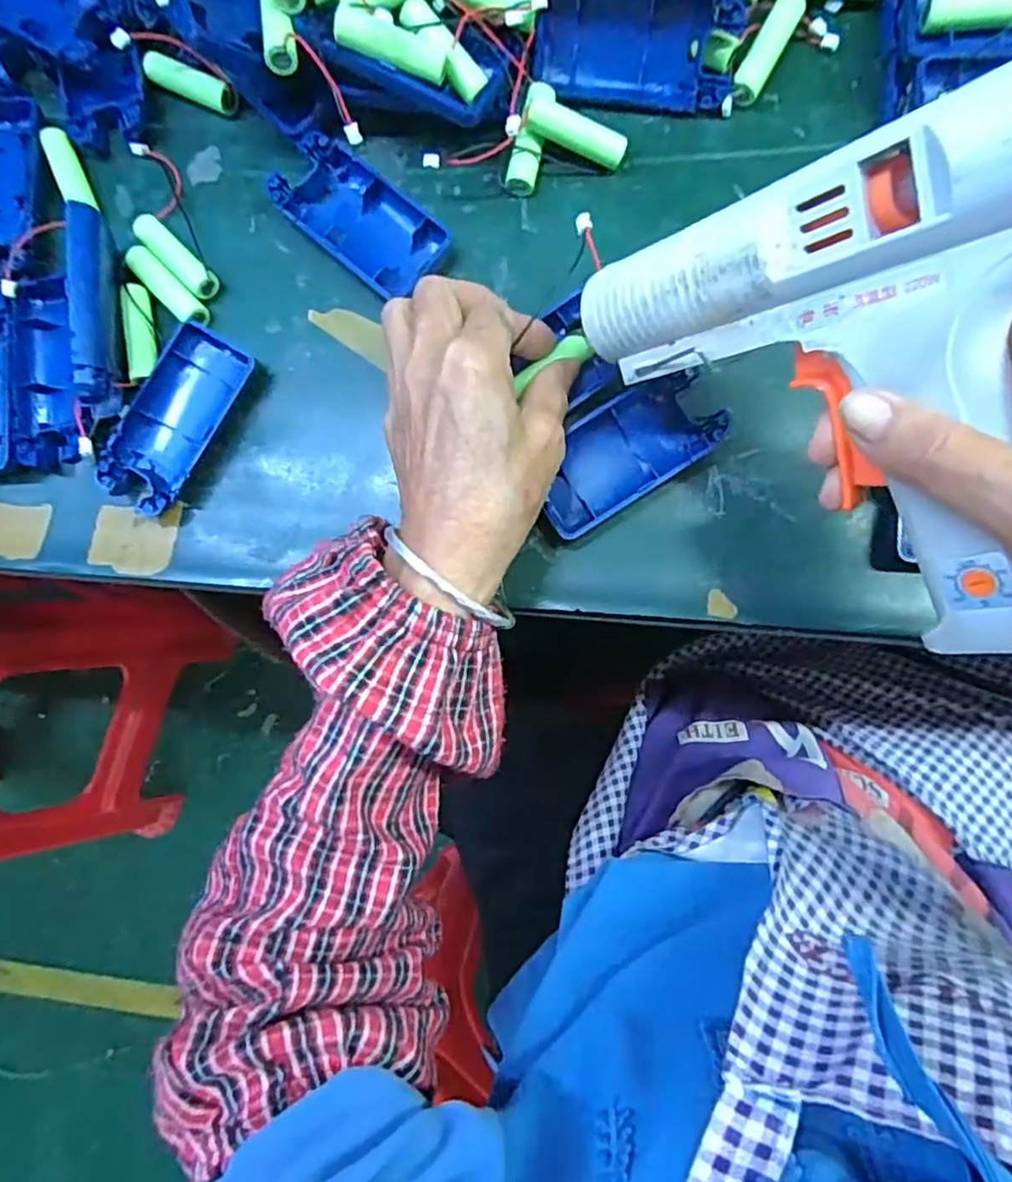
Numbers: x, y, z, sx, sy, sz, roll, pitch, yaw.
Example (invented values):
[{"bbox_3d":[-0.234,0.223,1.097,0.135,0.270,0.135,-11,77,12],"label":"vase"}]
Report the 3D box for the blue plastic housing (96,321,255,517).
[{"bbox_3d":[-0.164,-0.086,0.334,0.042,0.019,0.092,29,91,7],"label":"blue plastic housing"}]

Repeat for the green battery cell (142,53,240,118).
[{"bbox_3d":[-0.160,-0.261,0.341,0.048,0.015,0.015,22,90,7],"label":"green battery cell"}]

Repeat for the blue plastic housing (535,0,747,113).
[{"bbox_3d":[0.062,-0.261,0.318,0.092,0.047,0.021,11,48,9],"label":"blue plastic housing"}]

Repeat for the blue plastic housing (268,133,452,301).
[{"bbox_3d":[-0.072,-0.184,0.330,0.089,0.014,0.045,40,92,7],"label":"blue plastic housing"}]

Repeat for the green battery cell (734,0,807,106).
[{"bbox_3d":[0.126,-0.261,0.321,0.014,0.013,0.052,30,91,7],"label":"green battery cell"}]

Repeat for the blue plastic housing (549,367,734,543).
[{"bbox_3d":[0.055,-0.067,0.315,0.091,0.012,0.046,-33,84,4],"label":"blue plastic housing"}]

